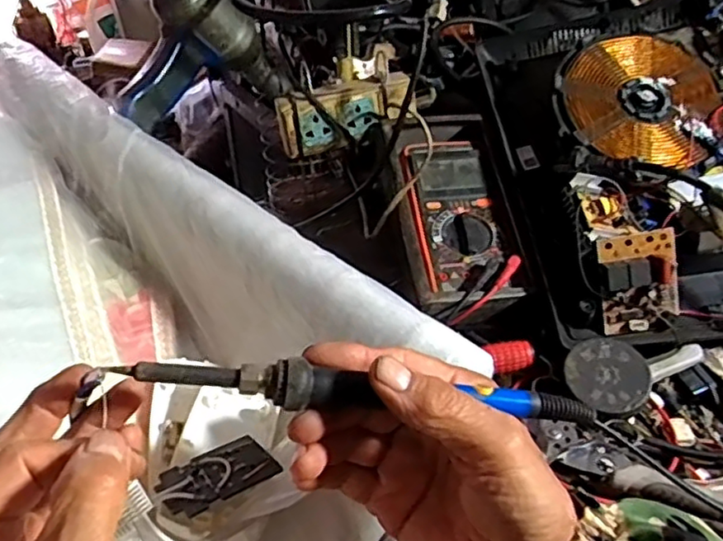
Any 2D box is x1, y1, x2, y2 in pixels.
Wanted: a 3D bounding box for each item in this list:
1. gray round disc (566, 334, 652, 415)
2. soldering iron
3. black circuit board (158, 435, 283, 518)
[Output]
[{"bbox_3d":[0.175,0.075,0.460,0.056,0.015,0.056,-4,57,6],"label":"gray round disc"},{"bbox_3d":[0.002,0.055,0.284,0.210,0.021,0.017,7,37,-10],"label":"soldering iron"},{"bbox_3d":[-0.080,0.113,0.360,0.059,0.012,0.041,-23,42,-24],"label":"black circuit board"}]

